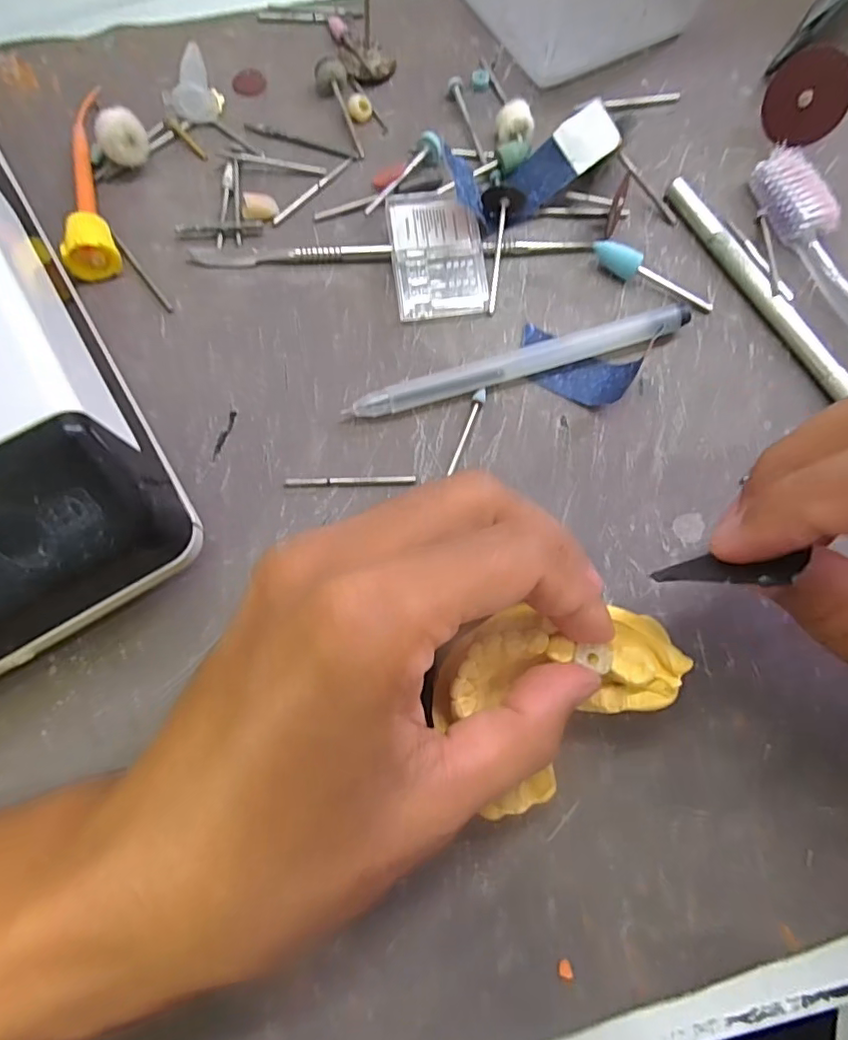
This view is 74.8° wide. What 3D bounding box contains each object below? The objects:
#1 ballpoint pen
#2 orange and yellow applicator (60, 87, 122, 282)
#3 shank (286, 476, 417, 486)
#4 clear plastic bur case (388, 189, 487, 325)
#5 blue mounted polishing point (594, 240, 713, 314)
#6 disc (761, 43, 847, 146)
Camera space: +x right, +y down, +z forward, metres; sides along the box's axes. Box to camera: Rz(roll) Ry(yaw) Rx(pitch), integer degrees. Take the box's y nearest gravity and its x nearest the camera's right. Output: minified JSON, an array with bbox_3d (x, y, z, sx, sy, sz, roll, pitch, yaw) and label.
[{"bbox_3d":[0.034,-0.057,0.198,0.124,0.010,0.012,-17,76,-6],"label":"ballpoint pen"},{"bbox_3d":[-0.124,-0.130,0.209,0.016,0.015,0.084,-7,75,-4],"label":"orange and yellow applicator"},{"bbox_3d":[-0.025,-0.013,0.187,0.043,0.004,0.004,-2,75,-3],"label":"shank"},{"bbox_3d":[0.005,-0.099,0.207,0.033,0.012,0.045,-7,75,-4],"label":"clear plastic bur case"},{"bbox_3d":[0.087,-0.092,0.209,0.049,0.010,0.008,22,75,4],"label":"blue mounted polishing point"},{"bbox_3d":[0.152,-0.169,0.221,0.032,0.031,0.004,23,32,38],"label":"disc"}]

